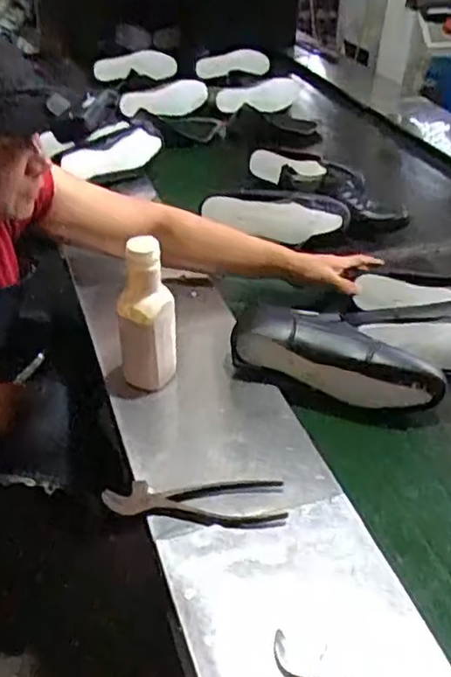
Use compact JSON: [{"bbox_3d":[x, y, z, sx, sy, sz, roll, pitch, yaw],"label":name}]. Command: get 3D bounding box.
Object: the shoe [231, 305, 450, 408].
[{"bbox_3d":[0.155,0.026,0.925,0.277,0.078,0.090,11,36,10],"label":"shoe"}]

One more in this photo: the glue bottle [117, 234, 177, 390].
[{"bbox_3d":[-0.098,-0.027,0.869,0.072,0.197,0.058,-3,36,-10],"label":"glue bottle"}]

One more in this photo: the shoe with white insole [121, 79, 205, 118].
[{"bbox_3d":[-0.159,-0.620,1.780,0.227,0.087,0.061,-7,36,-14],"label":"shoe with white insole"}]

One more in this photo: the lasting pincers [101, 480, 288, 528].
[{"bbox_3d":[-0.034,0.176,0.745,0.195,0.014,0.057,3,35,-1],"label":"lasting pincers"}]

